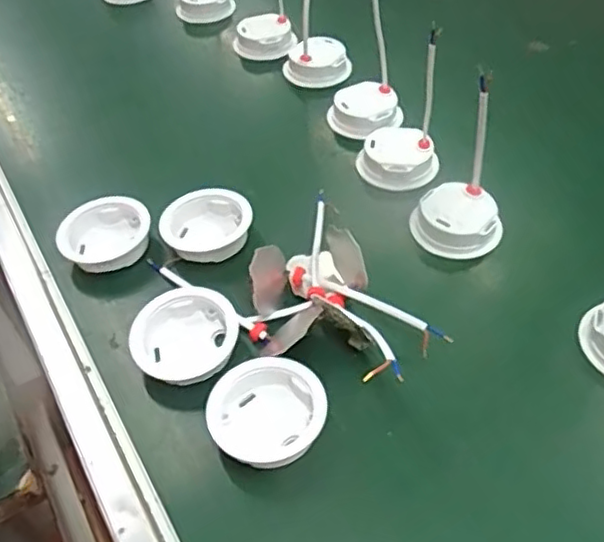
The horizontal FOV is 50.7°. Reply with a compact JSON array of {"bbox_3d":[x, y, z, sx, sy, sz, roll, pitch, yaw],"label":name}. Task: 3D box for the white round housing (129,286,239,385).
[{"bbox_3d":[-0.083,0.044,0.449,0.073,0.032,0.057,-17,49,-12],"label":"white round housing"}]

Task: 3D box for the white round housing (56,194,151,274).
[{"bbox_3d":[-0.159,-0.027,0.521,0.071,0.030,0.066,-1,48,1],"label":"white round housing"}]

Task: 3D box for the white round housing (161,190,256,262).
[{"bbox_3d":[-0.077,-0.036,0.522,0.070,0.029,0.065,-1,48,1],"label":"white round housing"}]

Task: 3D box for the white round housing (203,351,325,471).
[{"bbox_3d":[-0.022,0.090,0.405,0.072,0.025,0.064,-4,48,-1],"label":"white round housing"}]

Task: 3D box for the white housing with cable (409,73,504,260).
[{"bbox_3d":[0.123,-0.077,0.483,0.071,0.123,0.069,9,49,11],"label":"white housing with cable"}]

